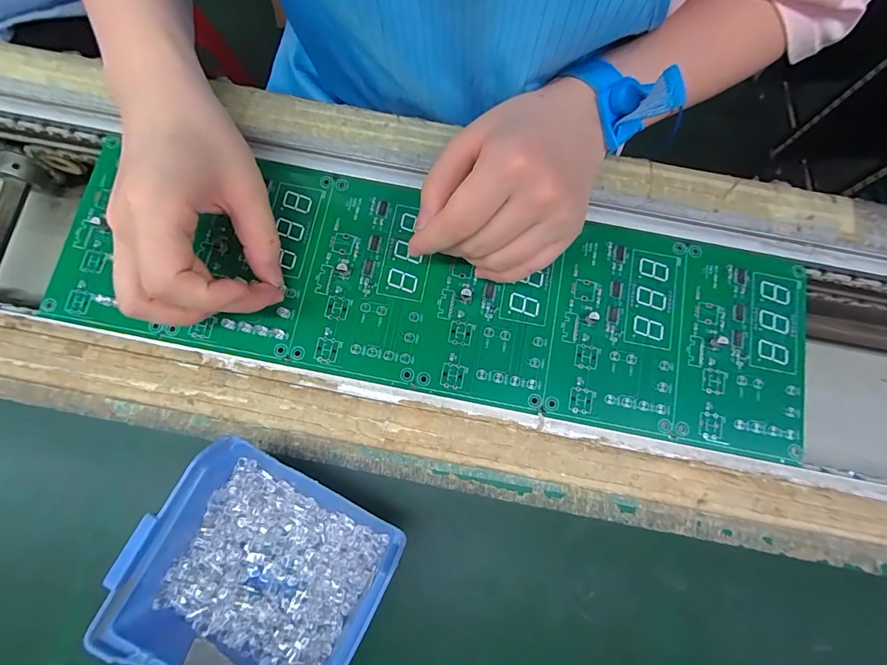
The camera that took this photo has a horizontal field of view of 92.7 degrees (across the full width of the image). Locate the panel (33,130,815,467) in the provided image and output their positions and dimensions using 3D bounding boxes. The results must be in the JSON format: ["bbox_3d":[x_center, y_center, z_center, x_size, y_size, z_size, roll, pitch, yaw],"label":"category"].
[{"bbox_3d":[-0.009,-0.026,0.262,0.450,0.007,0.130,9,77,1],"label":"panel"}]

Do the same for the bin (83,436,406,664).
[{"bbox_3d":[-0.084,0.116,0.198,0.100,0.047,0.096,28,78,5],"label":"bin"}]

